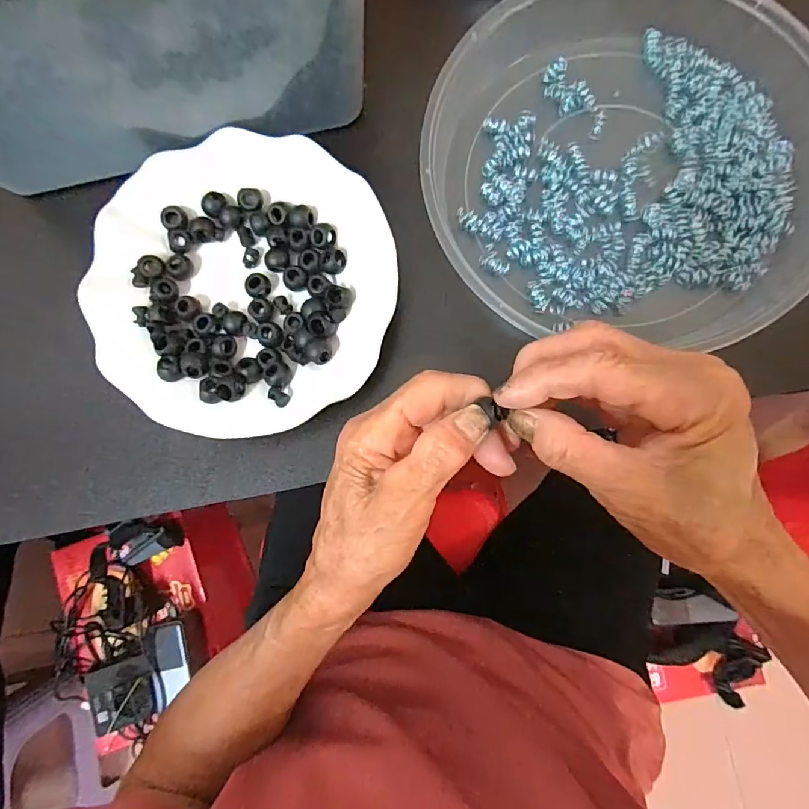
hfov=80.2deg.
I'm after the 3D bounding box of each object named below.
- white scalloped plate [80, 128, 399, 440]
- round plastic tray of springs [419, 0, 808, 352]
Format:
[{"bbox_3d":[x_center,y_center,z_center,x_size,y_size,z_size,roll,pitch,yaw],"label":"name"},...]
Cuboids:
[{"bbox_3d":[-0.097,-0.075,0.293,0.175,0.023,0.180,0,83,3],"label":"white scalloped plate"},{"bbox_3d":[0.132,-0.154,0.290,0.228,0.052,0.236,0,83,3],"label":"round plastic tray of springs"}]

